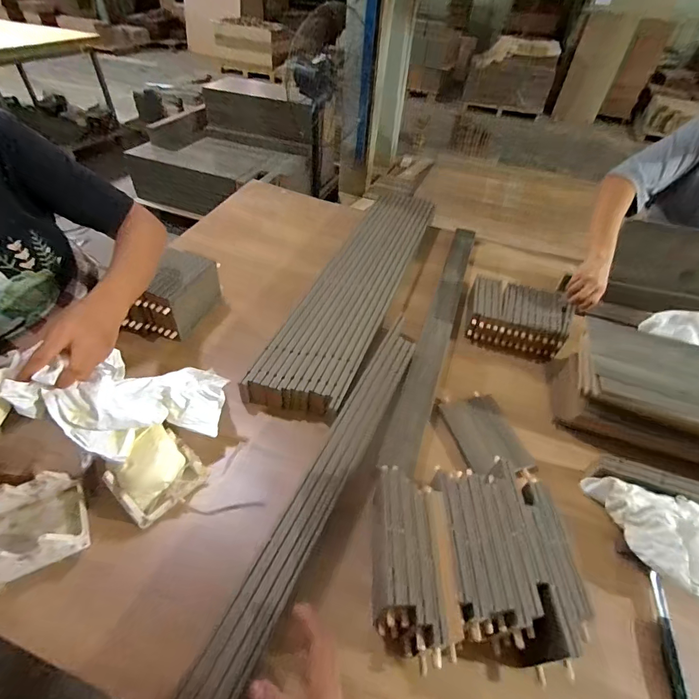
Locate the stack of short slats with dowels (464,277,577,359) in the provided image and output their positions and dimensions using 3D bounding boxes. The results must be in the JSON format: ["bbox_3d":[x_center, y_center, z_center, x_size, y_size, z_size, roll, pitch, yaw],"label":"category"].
[{"bbox_3d":[0.382,-0.077,0.870,0.219,0.070,0.175,19,47,13],"label":"stack of short slats with dowels"}]

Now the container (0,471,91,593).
[{"bbox_3d":[-0.421,0.232,0.500,0.108,0.051,0.118,-21,52,-24],"label":"container"}]

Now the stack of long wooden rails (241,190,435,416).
[{"bbox_3d":[0.037,-0.181,0.920,0.180,0.045,0.823,17,47,11],"label":"stack of long wooden rails"}]

